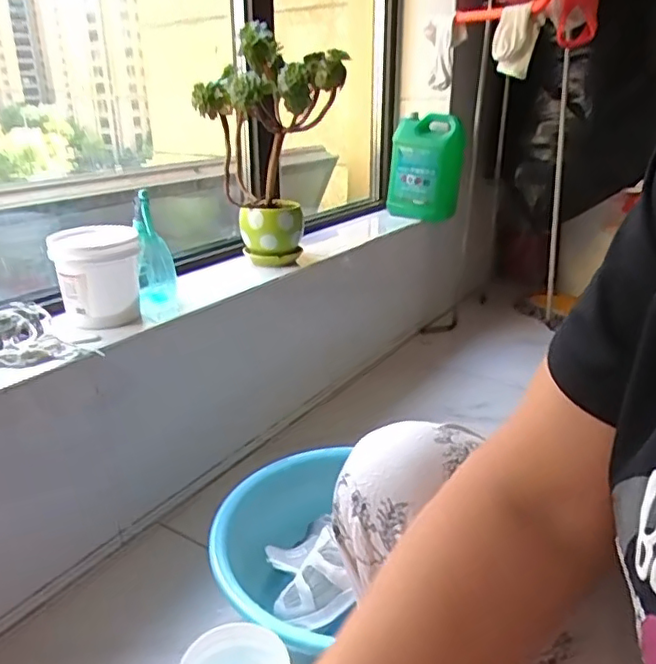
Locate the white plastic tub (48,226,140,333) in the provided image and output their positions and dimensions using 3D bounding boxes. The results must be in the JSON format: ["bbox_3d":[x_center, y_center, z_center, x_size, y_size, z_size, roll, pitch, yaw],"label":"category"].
[{"bbox_3d":[-0.341,-0.083,0.899,0.116,0.133,0.106,-8,23,-20],"label":"white plastic tub"}]

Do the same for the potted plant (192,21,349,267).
[{"bbox_3d":[-0.098,-0.315,1.092,0.230,0.398,0.280,0,22,-2],"label":"potted plant"}]

